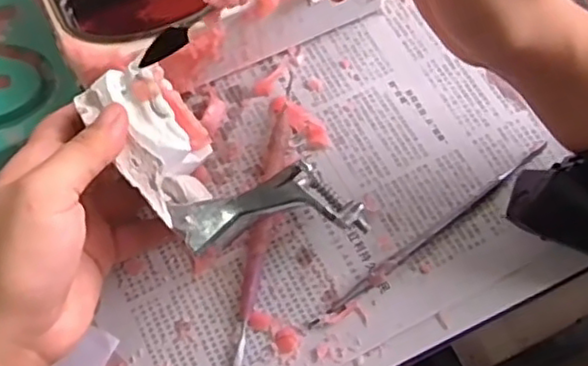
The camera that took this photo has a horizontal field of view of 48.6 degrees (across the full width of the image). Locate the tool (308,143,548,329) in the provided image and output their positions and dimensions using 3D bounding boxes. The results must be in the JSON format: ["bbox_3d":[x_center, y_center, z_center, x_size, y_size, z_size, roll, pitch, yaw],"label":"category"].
[{"bbox_3d":[0.076,0.025,0.350,0.166,0.011,0.007,-35,71,-14],"label":"tool"}]

